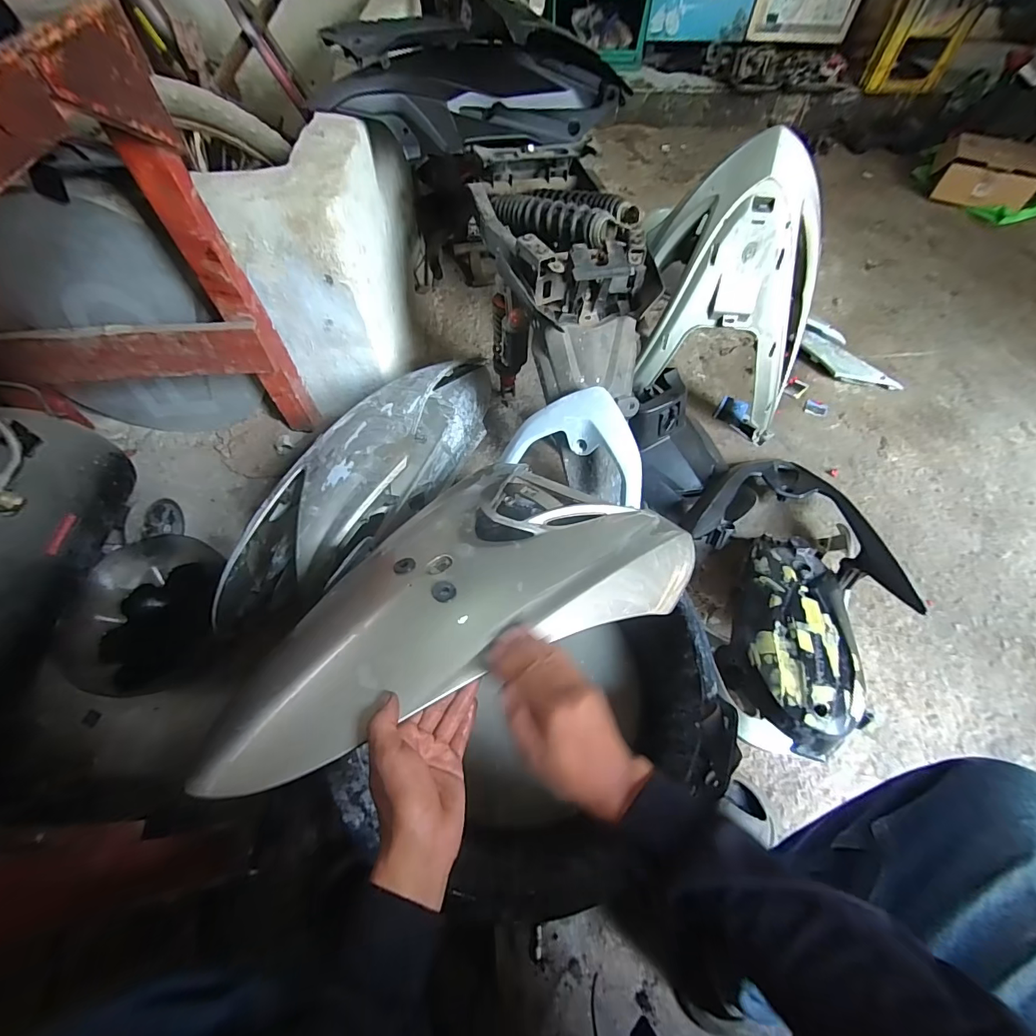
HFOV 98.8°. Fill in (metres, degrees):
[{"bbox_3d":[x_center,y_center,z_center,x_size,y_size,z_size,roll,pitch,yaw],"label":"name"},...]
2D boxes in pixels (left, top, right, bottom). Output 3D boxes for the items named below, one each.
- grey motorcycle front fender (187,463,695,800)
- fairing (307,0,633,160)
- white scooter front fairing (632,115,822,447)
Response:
[{"bbox_3d":[-0.044,0.065,0.513,0.533,0.093,0.282,-23,60,-32],"label":"grey motorcycle front fender"},{"bbox_3d":[-0.076,-0.756,0.764,0.525,0.153,0.255,-1,58,-1],"label":"fairing"},{"bbox_3d":[0.399,-0.388,0.850,0.329,0.517,0.128,4,35,5],"label":"white scooter front fairing"}]

